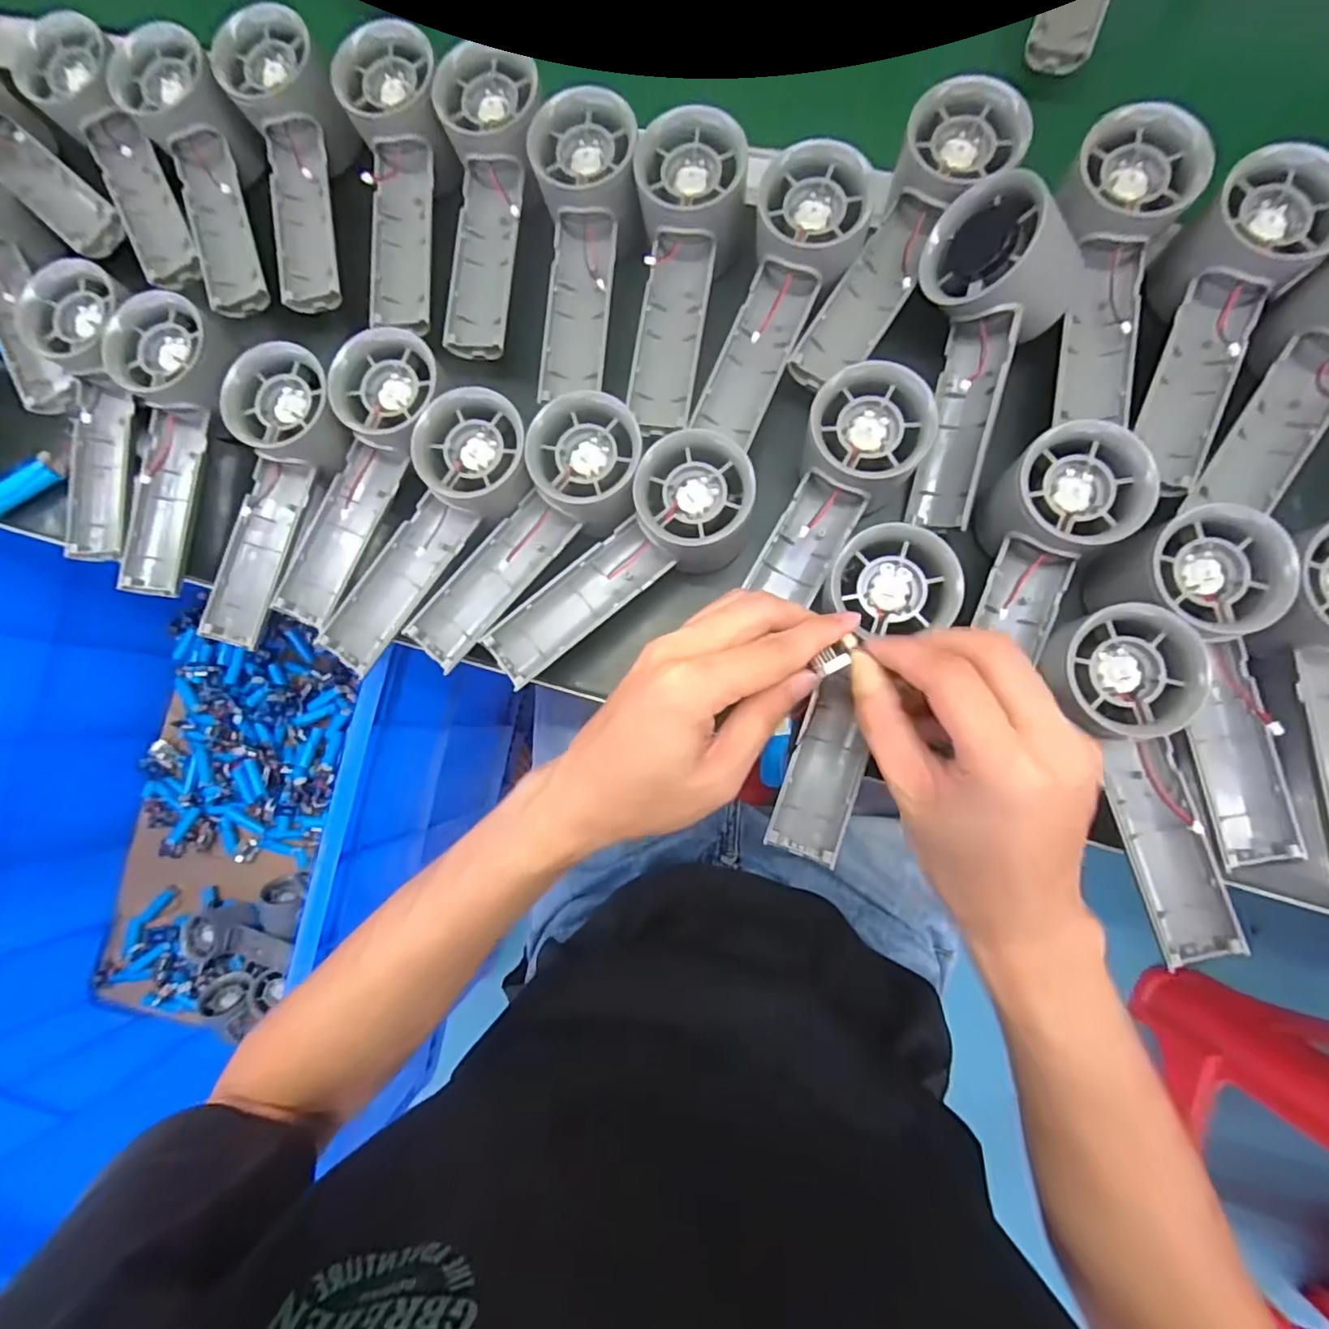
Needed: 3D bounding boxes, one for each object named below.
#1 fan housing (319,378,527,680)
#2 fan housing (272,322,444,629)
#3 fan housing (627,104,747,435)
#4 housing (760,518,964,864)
[{"bbox_3d":[-0.123,-0.066,0.318,0.052,0.032,0.156,38,102,8],"label":"fan housing"},{"bbox_3d":[-0.163,-0.097,0.326,0.048,0.036,0.157,26,100,7],"label":"fan housing"},{"bbox_3d":[0.010,-0.195,0.314,0.053,0.044,0.159,4,84,5],"label":"fan housing"},{"bbox_3d":[0.092,0.016,0.282,0.056,0.033,0.156,14,85,6],"label":"housing"}]

